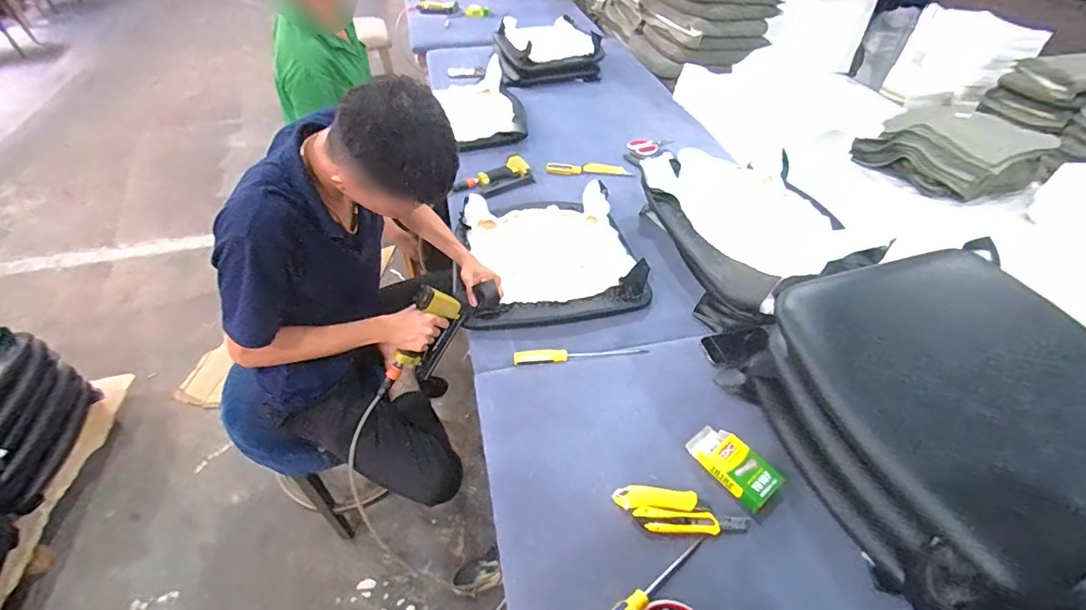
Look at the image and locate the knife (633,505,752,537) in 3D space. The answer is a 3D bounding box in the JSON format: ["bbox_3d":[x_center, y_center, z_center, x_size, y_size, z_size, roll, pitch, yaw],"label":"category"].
[{"bbox_3d":[0.253,0.366,0.807,0.192,0.013,0.039,5,46,3],"label":"knife"}]

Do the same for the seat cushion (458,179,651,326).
[{"bbox_3d":[0.018,-0.155,1.264,0.443,0.109,0.465,-8,47,-8],"label":"seat cushion"}]

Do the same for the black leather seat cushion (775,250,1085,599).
[{"bbox_3d":[0.656,0.121,0.754,0.383,0.141,0.504,-17,49,-17],"label":"black leather seat cushion"}]

